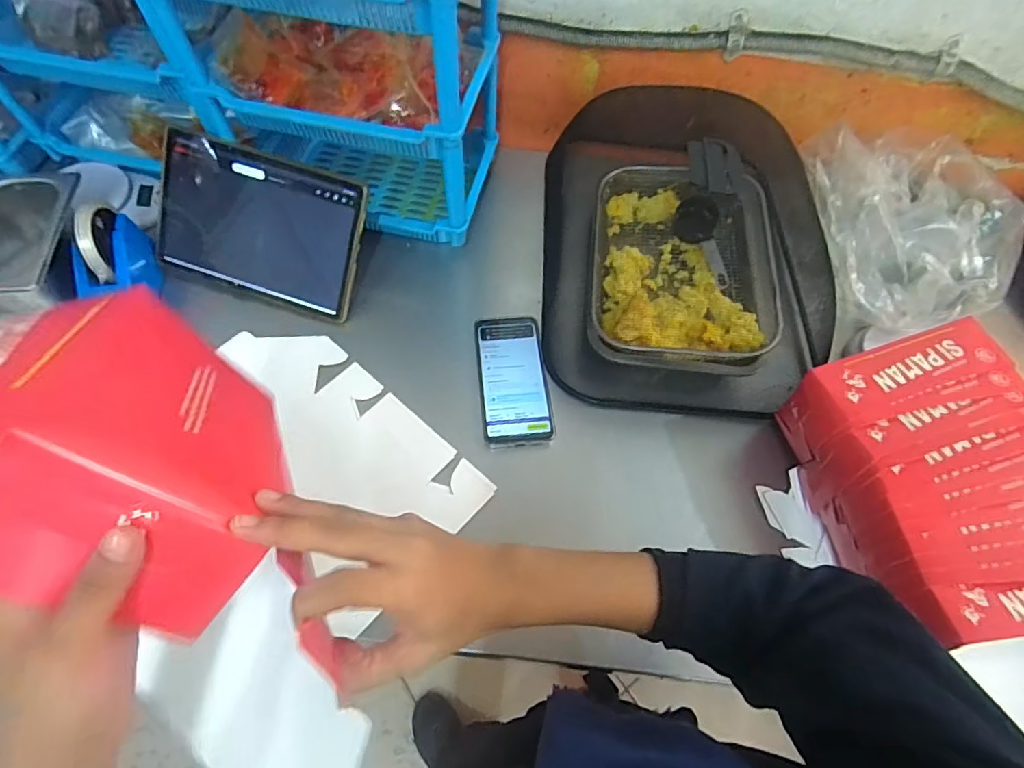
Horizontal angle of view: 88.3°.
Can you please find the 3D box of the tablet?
[{"bbox_3d":[-0.307,-0.194,0.644,0.259,0.164,0.018,19,22,5],"label":"tablet"}]

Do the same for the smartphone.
[{"bbox_3d":[0.001,-0.008,0.621,0.079,0.010,0.170,-5,62,-5],"label":"smartphone"}]

